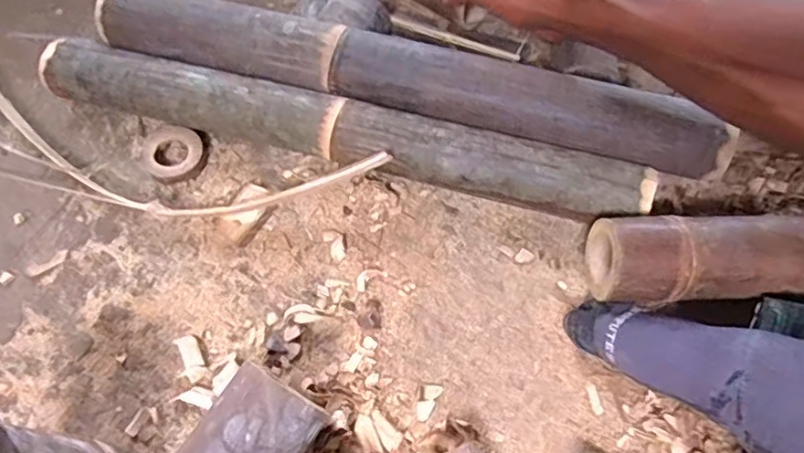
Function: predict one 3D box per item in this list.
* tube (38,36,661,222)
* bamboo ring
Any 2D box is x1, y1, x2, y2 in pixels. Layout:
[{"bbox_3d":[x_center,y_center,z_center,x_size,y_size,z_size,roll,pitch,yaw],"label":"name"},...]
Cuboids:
[{"bbox_3d":[-0.070,-0.086,0.540,0.570,0.060,0.056,14,67,10],"label":"tube"},{"bbox_3d":[-0.223,-0.075,0.570,0.056,0.017,0.056,-1,66,3],"label":"bamboo ring"}]

